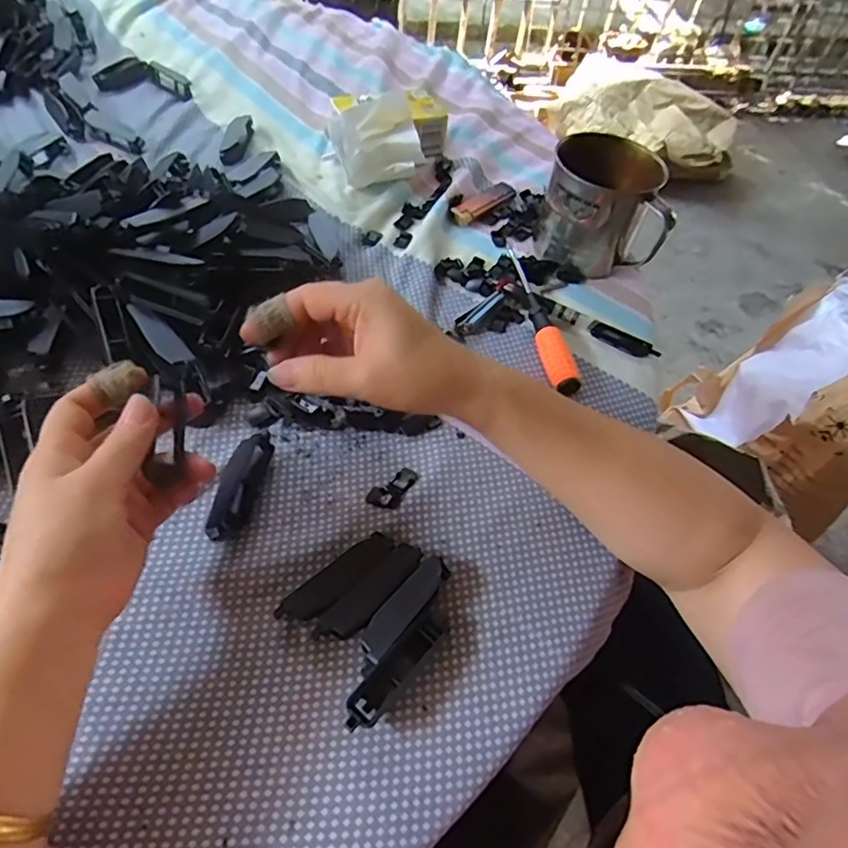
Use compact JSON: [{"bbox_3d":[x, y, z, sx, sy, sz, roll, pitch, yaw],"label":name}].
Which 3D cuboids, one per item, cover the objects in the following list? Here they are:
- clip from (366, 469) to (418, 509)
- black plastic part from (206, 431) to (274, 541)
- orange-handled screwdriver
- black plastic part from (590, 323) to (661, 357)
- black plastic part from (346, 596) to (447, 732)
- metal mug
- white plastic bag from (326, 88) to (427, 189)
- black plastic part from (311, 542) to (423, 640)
[{"bbox_3d":[-0.020,0.040,0.377,0.021,0.004,0.035,29,57,13],"label":"clip"},{"bbox_3d":[-0.113,0.037,0.362,0.018,0.020,0.070,12,54,2],"label":"black plastic part"},{"bbox_3d":[0.090,-0.096,0.471,0.018,0.019,0.163,-6,56,-11],"label":"orange-handled screwdriver"},{"bbox_3d":[0.161,-0.066,0.468,0.055,0.007,0.016,23,55,9],"label":"black plastic part"},{"bbox_3d":[-0.013,0.126,0.311,0.017,0.019,0.079,35,58,17],"label":"black plastic part"},{"bbox_3d":[0.156,-0.189,0.503,0.103,0.083,0.090,18,55,6],"label":"metal mug"},{"bbox_3d":[-0.046,-0.271,0.558,0.085,0.063,0.075,-1,55,-8],"label":"white plastic bag"},{"bbox_3d":[-0.030,0.096,0.335,0.072,0.009,0.020,-36,66,-27],"label":"black plastic part"}]

